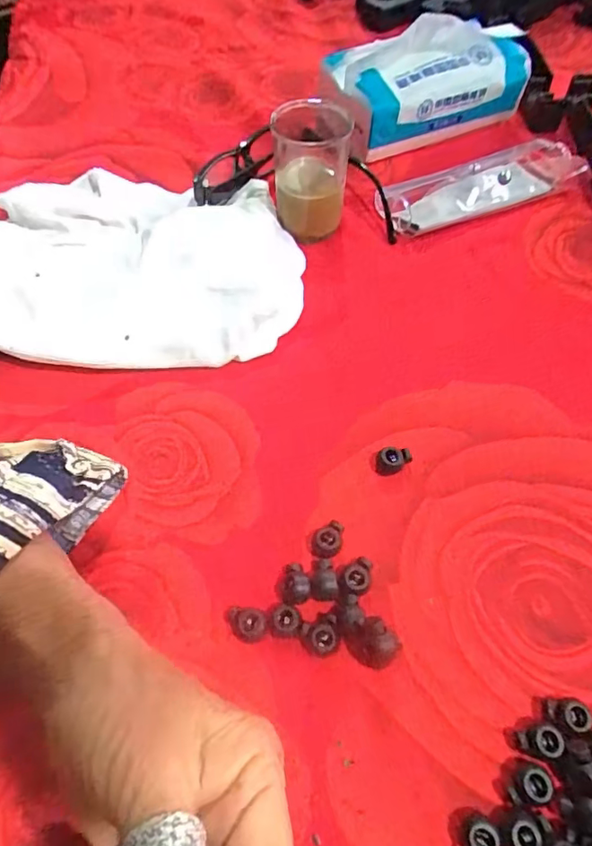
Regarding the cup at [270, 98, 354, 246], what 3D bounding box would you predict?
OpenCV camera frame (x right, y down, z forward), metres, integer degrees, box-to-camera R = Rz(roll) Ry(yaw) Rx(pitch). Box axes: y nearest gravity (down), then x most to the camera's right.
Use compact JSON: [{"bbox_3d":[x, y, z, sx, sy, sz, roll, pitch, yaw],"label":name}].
[{"bbox_3d":[0.011,-0.180,0.376,0.052,0.075,0.055,-1,58,1],"label":"cup"}]

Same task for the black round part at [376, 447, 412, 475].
[{"bbox_3d":[0.055,0.021,0.292,0.019,0.013,0.011,-11,59,-6],"label":"black round part"}]

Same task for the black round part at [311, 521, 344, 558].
[{"bbox_3d":[0.017,0.061,0.272,0.015,0.010,0.020,17,60,11],"label":"black round part"}]

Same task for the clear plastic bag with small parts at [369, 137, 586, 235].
[{"bbox_3d":[0.145,-0.186,0.412,0.156,0.023,0.053,-19,60,-10],"label":"clear plastic bag with small parts"}]

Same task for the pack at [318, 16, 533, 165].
[{"bbox_3d":[0.110,-0.285,0.435,0.170,0.075,0.080,-14,59,-8],"label":"pack"}]

